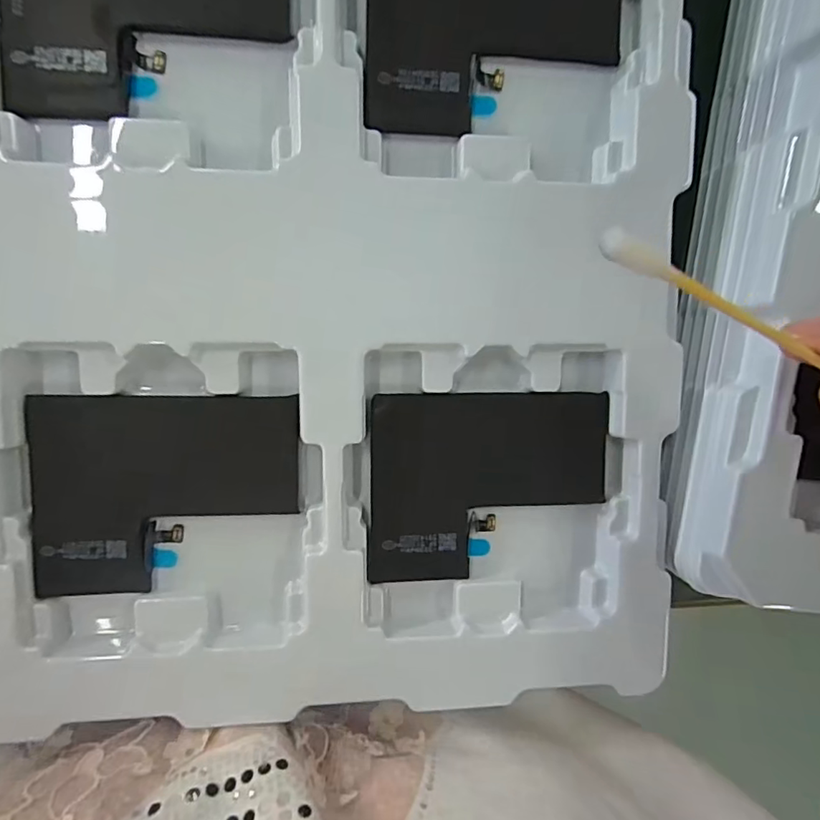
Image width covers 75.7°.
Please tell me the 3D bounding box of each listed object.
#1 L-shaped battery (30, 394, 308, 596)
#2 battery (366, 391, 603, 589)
[{"bbox_3d":[-0.073,0.026,0.162,0.077,0.006,0.060,0,96,-7],"label":"L-shaped battery"},{"bbox_3d":[0.026,0.025,0.172,0.077,0.005,0.060,-1,94,-6],"label":"battery"}]

